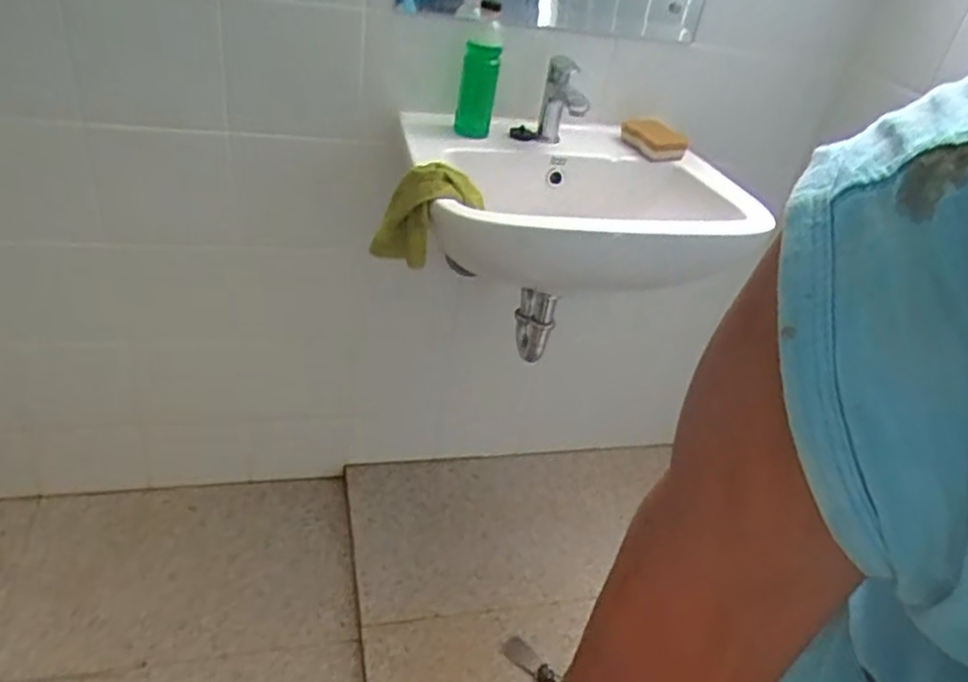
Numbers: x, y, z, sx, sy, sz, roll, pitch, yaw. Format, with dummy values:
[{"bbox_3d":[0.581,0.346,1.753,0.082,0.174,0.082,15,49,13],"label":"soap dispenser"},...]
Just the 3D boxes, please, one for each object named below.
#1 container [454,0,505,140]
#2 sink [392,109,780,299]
[{"bbox_3d":[-0.010,-0.376,1.064,0.056,0.144,0.051,7,35,-1],"label":"container"},{"bbox_3d":[0.157,-0.201,1.062,0.520,0.159,0.383,0,36,-14],"label":"sink"}]

